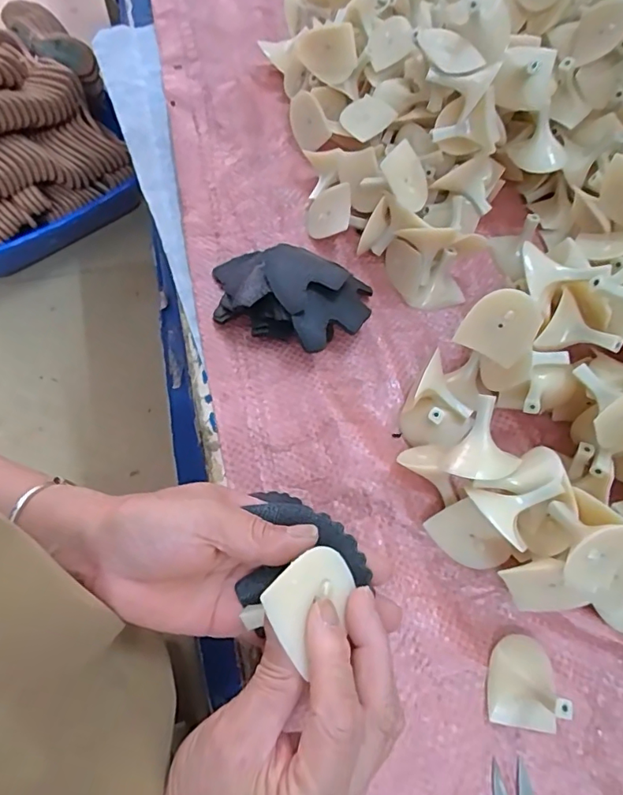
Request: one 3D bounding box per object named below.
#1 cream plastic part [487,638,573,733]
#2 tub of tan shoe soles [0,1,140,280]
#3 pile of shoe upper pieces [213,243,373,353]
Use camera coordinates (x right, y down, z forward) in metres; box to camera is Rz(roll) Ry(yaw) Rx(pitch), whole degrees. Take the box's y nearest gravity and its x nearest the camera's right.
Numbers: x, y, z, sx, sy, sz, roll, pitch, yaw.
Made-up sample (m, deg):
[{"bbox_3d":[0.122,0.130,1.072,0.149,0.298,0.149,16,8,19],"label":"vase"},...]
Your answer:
[{"bbox_3d":[0.128,0.163,0.290,0.040,0.045,0.048,12,64,3],"label":"cream plastic part"},{"bbox_3d":[-0.681,-0.562,1.122,0.395,0.411,0.543,40,69,15],"label":"tub of tan shoe soles"},{"bbox_3d":[-0.020,-0.082,0.401,0.127,0.041,0.079,23,65,8],"label":"pile of shoe upper pieces"}]

